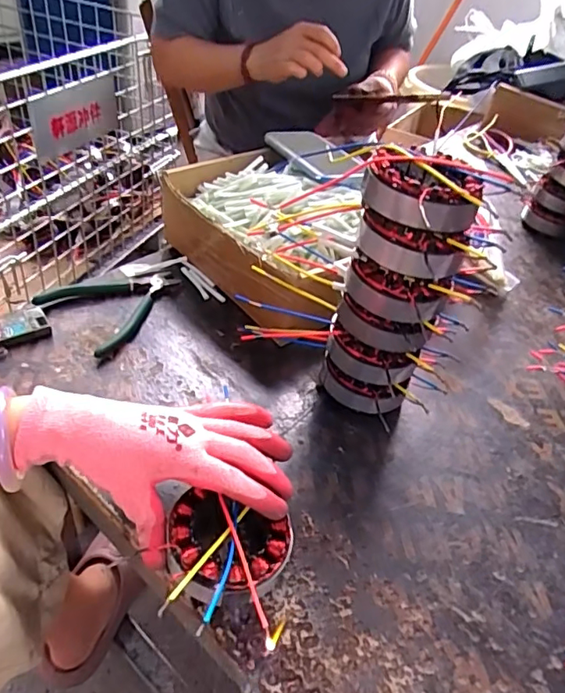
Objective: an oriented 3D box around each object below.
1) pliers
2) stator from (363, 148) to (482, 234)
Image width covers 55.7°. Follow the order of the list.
[{"bbox_3d":[-0.175,-0.050,0.578,0.108,0.025,0.136,32,46,24],"label":"pliers"},{"bbox_3d":[0.103,-0.114,0.386,0.071,0.035,0.062,-16,47,-25],"label":"stator"}]

